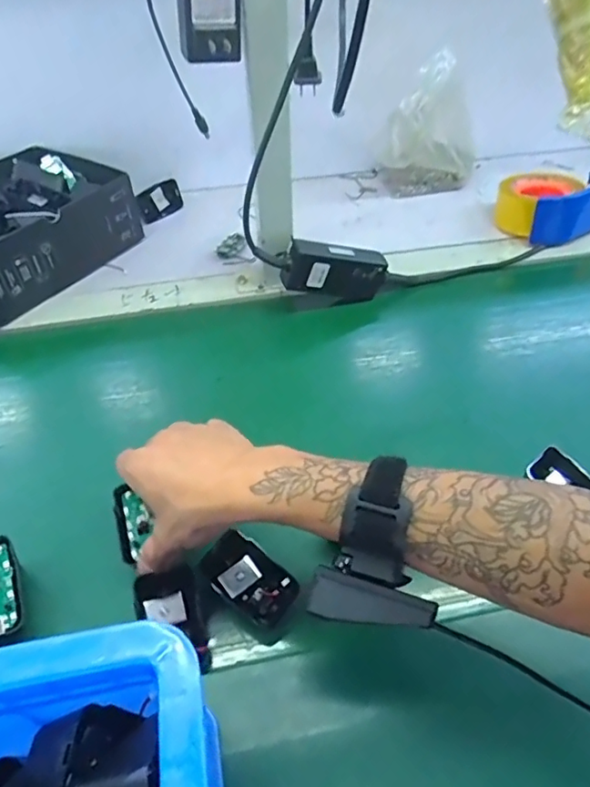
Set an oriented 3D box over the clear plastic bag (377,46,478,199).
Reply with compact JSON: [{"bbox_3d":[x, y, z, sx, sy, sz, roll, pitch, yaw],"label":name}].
[{"bbox_3d":[0.189,-0.361,0.758,0.137,0.163,0.089,7,47,8],"label":"clear plastic bag"}]

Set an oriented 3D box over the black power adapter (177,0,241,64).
[{"bbox_3d":[-0.068,-0.310,0.434,0.052,0.081,0.027,-6,47,-5],"label":"black power adapter"}]

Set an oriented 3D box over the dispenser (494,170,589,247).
[{"bbox_3d":[0.341,-0.254,0.723,0.126,0.057,0.121,-31,54,-25],"label":"dispenser"}]

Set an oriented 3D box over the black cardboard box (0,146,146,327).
[{"bbox_3d":[-0.337,-0.207,0.678,0.185,0.090,0.254,25,52,22],"label":"black cardboard box"}]

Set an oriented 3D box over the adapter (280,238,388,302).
[{"bbox_3d":[0.046,-0.137,0.617,0.118,0.055,0.025,4,43,-24],"label":"adapter"}]

